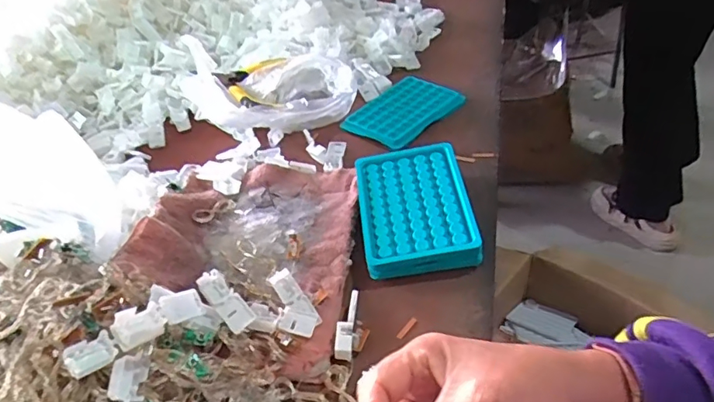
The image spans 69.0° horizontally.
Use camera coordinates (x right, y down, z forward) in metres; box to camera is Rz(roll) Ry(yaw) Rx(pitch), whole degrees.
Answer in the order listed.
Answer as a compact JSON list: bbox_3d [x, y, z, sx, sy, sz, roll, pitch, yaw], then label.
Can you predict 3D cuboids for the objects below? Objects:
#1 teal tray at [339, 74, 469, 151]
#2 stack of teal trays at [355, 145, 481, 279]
[{"bbox_3d":[0.052,-0.110,0.622,0.093,0.020,0.122,28,55,34],"label":"teal tray"},{"bbox_3d":[0.050,0.006,0.474,0.093,0.034,0.129,-5,45,-1],"label":"stack of teal trays"}]

